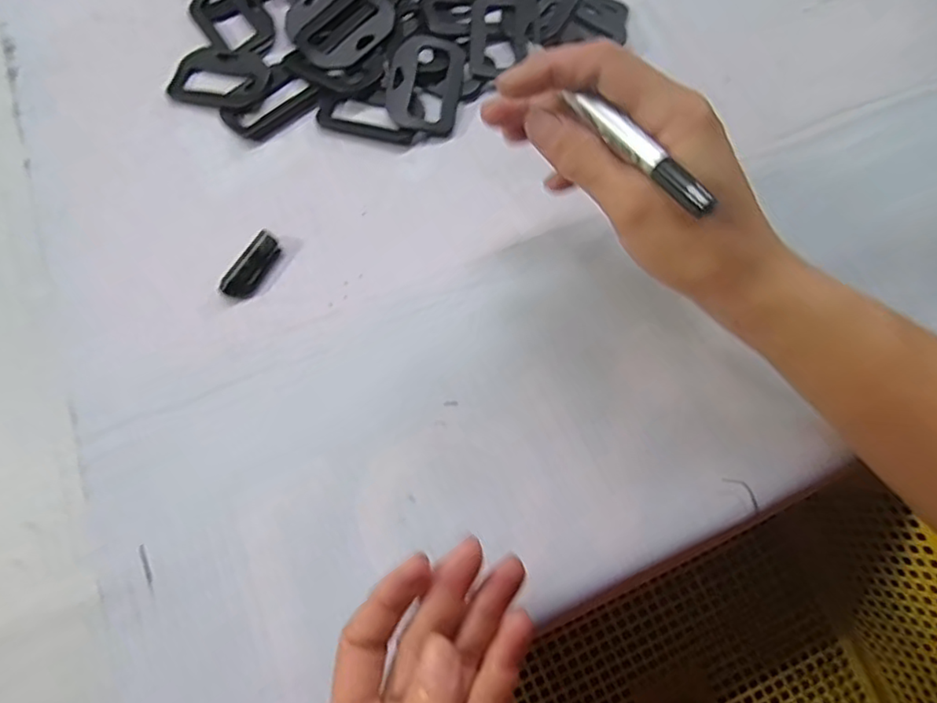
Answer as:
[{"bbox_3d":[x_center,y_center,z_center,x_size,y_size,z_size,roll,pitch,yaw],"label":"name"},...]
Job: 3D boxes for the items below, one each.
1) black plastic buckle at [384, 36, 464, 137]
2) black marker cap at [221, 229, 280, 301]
[{"bbox_3d":[-0.026,-0.157,0.364,0.043,0.004,0.059,9,81,-8],"label":"black plastic buckle"},{"bbox_3d":[-0.114,-0.047,0.329,0.013,0.011,0.042,29,72,11],"label":"black marker cap"}]

